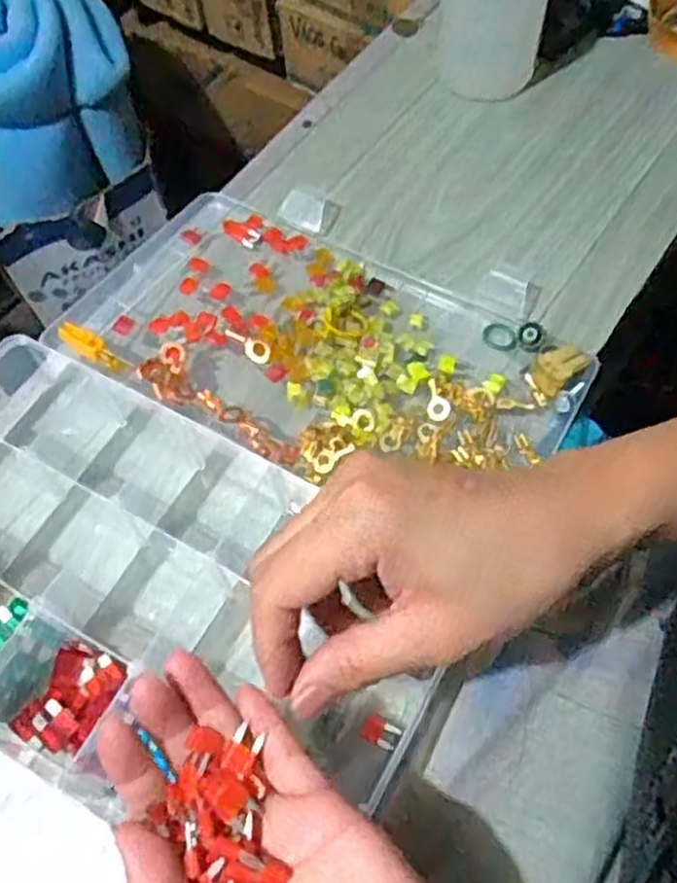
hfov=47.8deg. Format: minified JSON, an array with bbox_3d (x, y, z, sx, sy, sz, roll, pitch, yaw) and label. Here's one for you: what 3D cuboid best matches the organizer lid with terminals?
[{"bbox_3d":[-0.004,-0.060,0.438,0.273,0.036,0.172,24,65,16],"label":"organizer lid with terminals"}]

